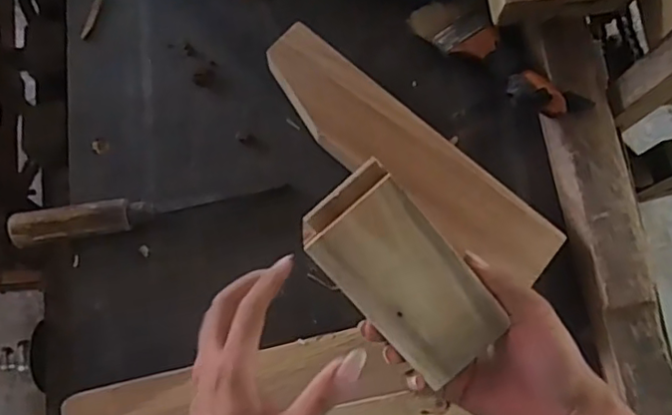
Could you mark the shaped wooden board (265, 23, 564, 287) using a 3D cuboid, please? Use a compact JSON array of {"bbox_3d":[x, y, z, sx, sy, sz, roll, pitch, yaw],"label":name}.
[{"bbox_3d":[0.058,-0.047,0.577,0.330,0.059,0.079,41,80,9],"label":"shaped wooden board"}]

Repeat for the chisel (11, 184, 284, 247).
[{"bbox_3d":[-0.174,0.003,0.574,0.249,0.030,0.031,-10,77,-2],"label":"chisel"}]

